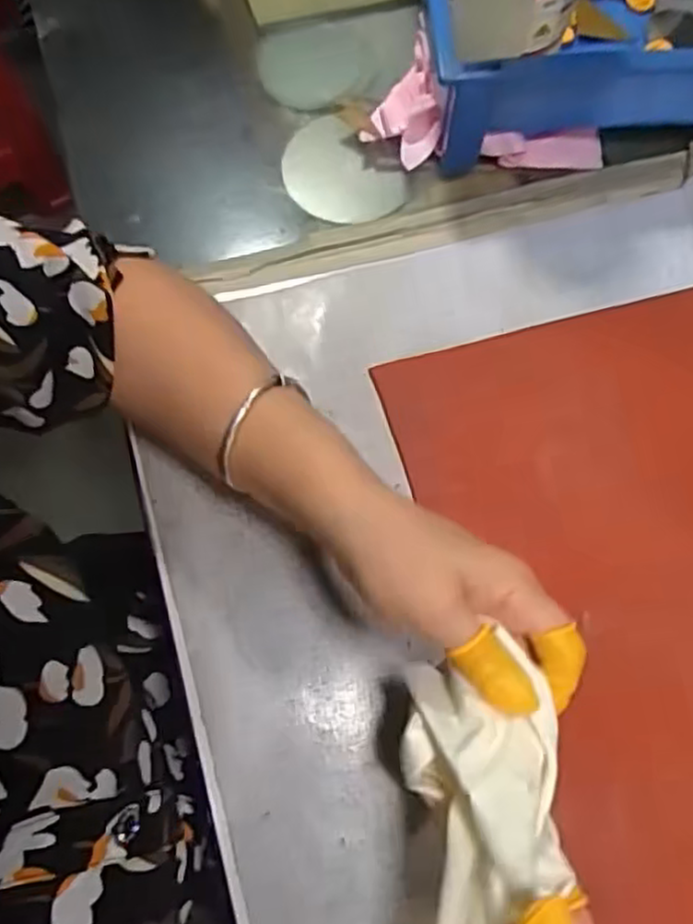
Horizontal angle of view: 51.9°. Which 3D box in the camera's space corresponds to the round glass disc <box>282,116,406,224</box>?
[{"bbox_3d":[-0.001,-0.205,0.503,0.086,0.009,0.080,1,70,-2],"label":"round glass disc"}]

